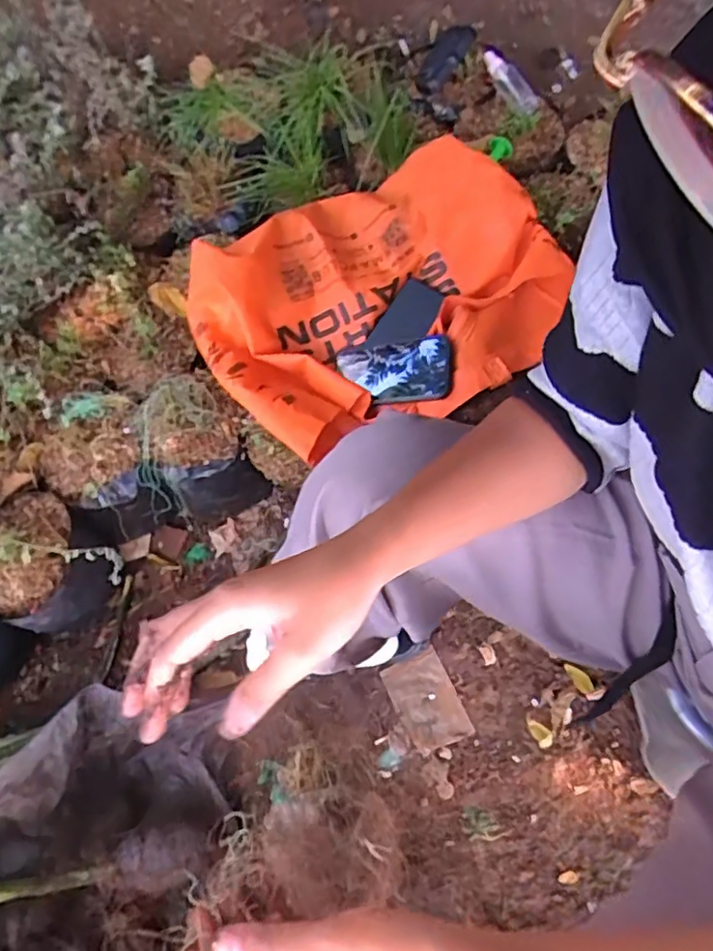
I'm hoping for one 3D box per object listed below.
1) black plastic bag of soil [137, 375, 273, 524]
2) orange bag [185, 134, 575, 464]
[{"bbox_3d":[-0.205,-0.010,0.824,0.143,0.188,0.119,37,67,21],"label":"black plastic bag of soil"},{"bbox_3d":[0.027,-0.215,0.719,0.401,0.142,0.312,-24,62,-12],"label":"orange bag"}]

